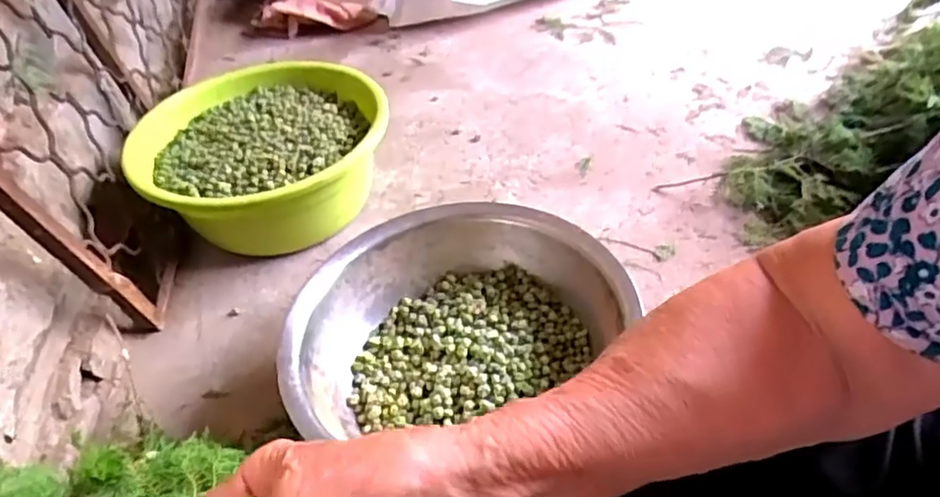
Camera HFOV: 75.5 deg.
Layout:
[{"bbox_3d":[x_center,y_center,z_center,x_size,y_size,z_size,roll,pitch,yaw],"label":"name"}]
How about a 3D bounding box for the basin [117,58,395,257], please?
[{"bbox_3d":[-0.365,-0.157,1.137,0.416,0.208,0.403,-4,43,4],"label":"basin"}]

